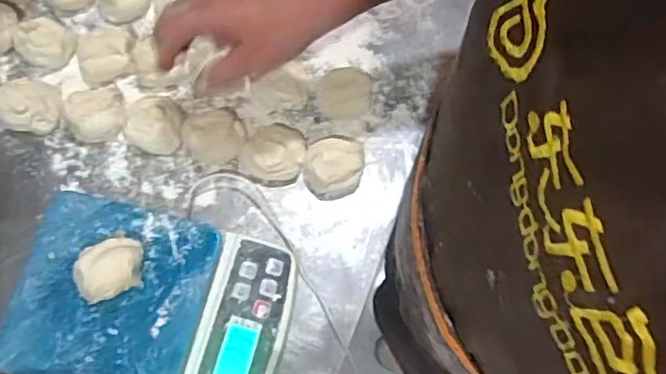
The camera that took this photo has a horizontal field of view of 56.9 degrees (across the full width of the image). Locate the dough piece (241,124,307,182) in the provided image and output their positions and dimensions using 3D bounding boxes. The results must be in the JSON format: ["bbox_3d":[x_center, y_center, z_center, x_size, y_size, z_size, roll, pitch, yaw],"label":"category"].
[{"bbox_3d":[-0.054,-0.033,0.579,0.053,0.033,0.056,0,71,1],"label":"dough piece"}]

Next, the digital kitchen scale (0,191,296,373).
[{"bbox_3d":[-0.151,0.103,0.522,0.218,0.052,0.154,14,72,5],"label":"digital kitchen scale"}]

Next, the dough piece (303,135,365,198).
[{"bbox_3d":[0.002,-0.022,0.574,0.051,0.032,0.064,19,72,7],"label":"dough piece"}]

